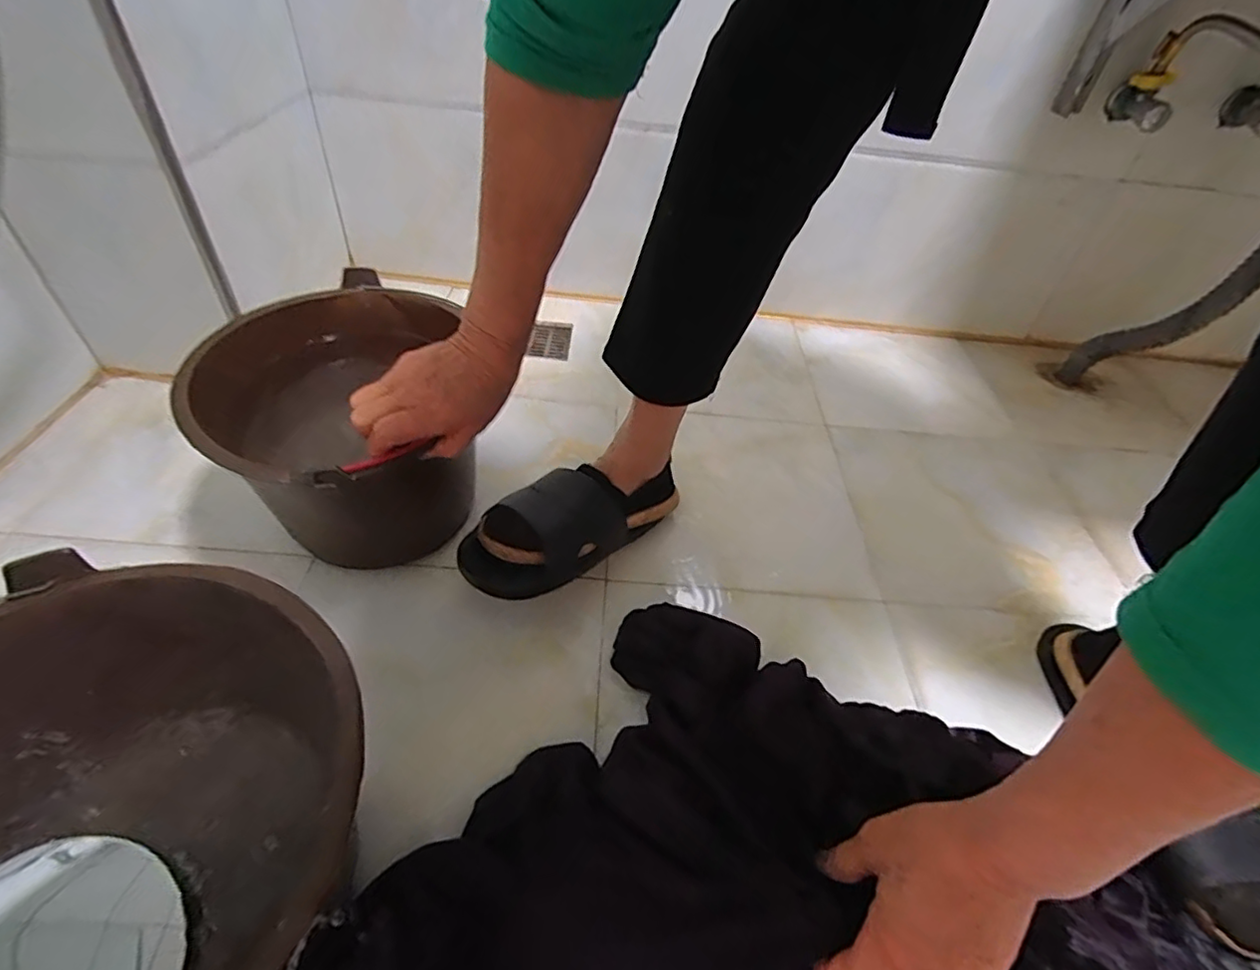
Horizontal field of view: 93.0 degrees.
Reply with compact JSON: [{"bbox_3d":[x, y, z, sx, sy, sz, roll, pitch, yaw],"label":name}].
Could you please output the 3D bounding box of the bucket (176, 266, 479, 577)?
[{"bbox_3d":[-0.278,-0.070,0.624,0.240,0.196,0.242,-15,47,-17],"label":"bucket"}]

